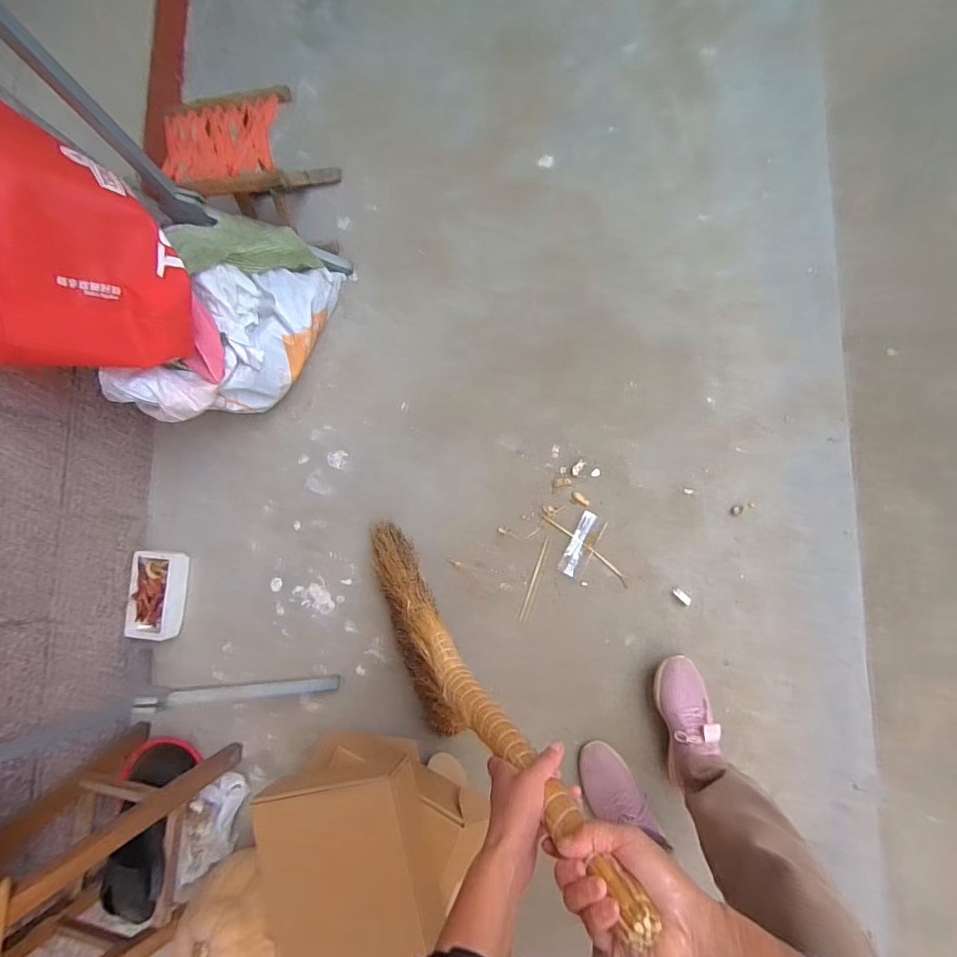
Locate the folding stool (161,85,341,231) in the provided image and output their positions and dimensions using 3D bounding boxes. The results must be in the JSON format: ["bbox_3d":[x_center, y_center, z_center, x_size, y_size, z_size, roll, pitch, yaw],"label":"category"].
[{"bbox_3d":[-0.486,-0.660,1.061,0.270,0.248,0.212,-10,82,12],"label":"folding stool"}]

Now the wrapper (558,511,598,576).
[{"bbox_3d":[0.196,0.127,0.943,0.032,0.016,0.129,22,89,14],"label":"wrapper"}]

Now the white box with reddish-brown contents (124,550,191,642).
[{"bbox_3d":[-0.762,0.276,1.124,0.113,0.048,0.210,5,86,12],"label":"white box with reddish-brown contents"}]

